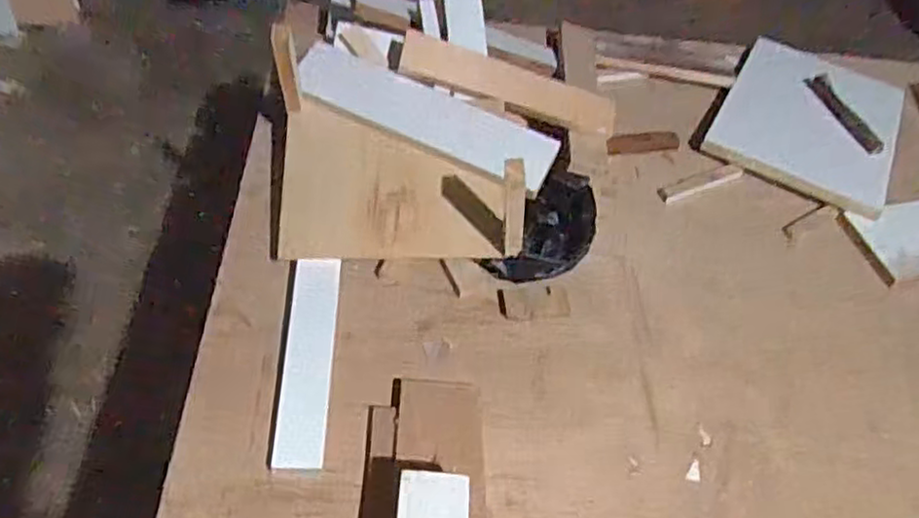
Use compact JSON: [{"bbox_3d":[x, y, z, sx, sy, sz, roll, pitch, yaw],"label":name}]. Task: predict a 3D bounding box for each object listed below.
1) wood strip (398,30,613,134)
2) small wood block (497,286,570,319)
[{"bbox_3d":[0.064,-0.221,0.906,0.282,0.014,0.058,18,76,-4],"label":"wood strip"},{"bbox_3d":[0.085,0.049,0.801,0.080,0.009,0.039,-6,53,-10],"label":"small wood block"}]

